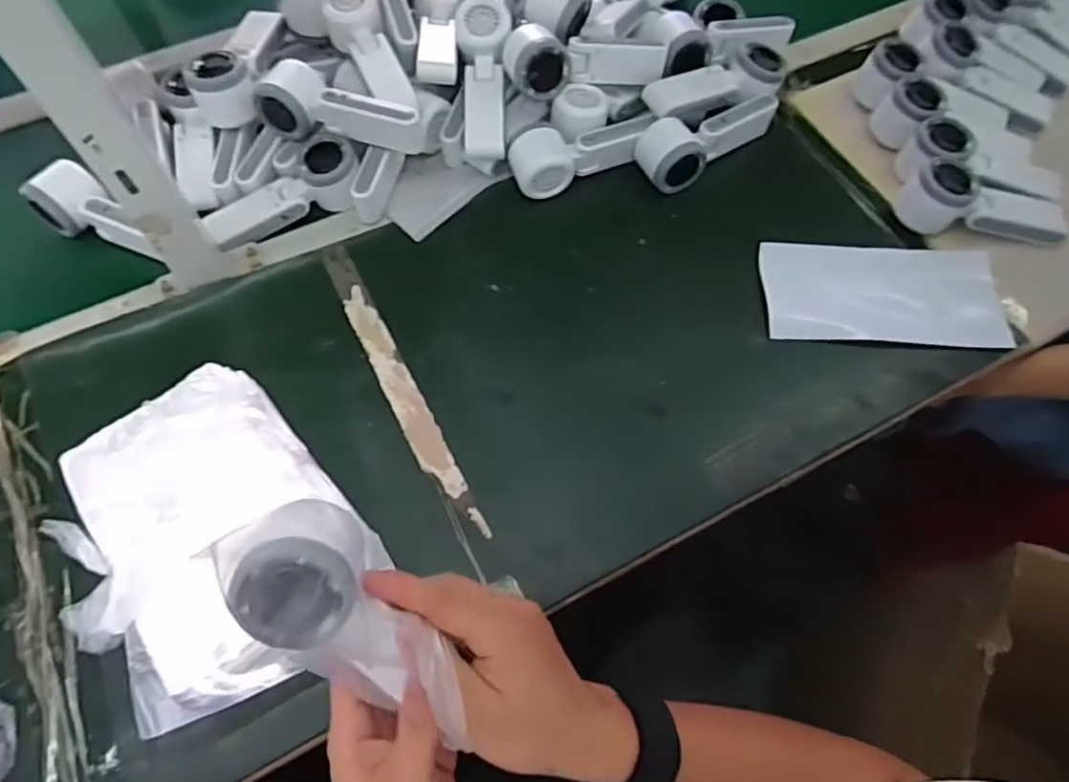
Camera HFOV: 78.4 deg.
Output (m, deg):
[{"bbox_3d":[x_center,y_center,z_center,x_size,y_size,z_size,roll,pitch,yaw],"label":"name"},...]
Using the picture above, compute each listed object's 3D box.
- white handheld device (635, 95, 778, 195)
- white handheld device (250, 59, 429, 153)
[{"bbox_3d":[0.185,-0.257,0.684,0.161,0.051,0.057,-22,66,-11],"label":"white handheld device"},{"bbox_3d":[-0.192,-0.274,0.646,0.167,0.057,0.049,15,64,7],"label":"white handheld device"}]

